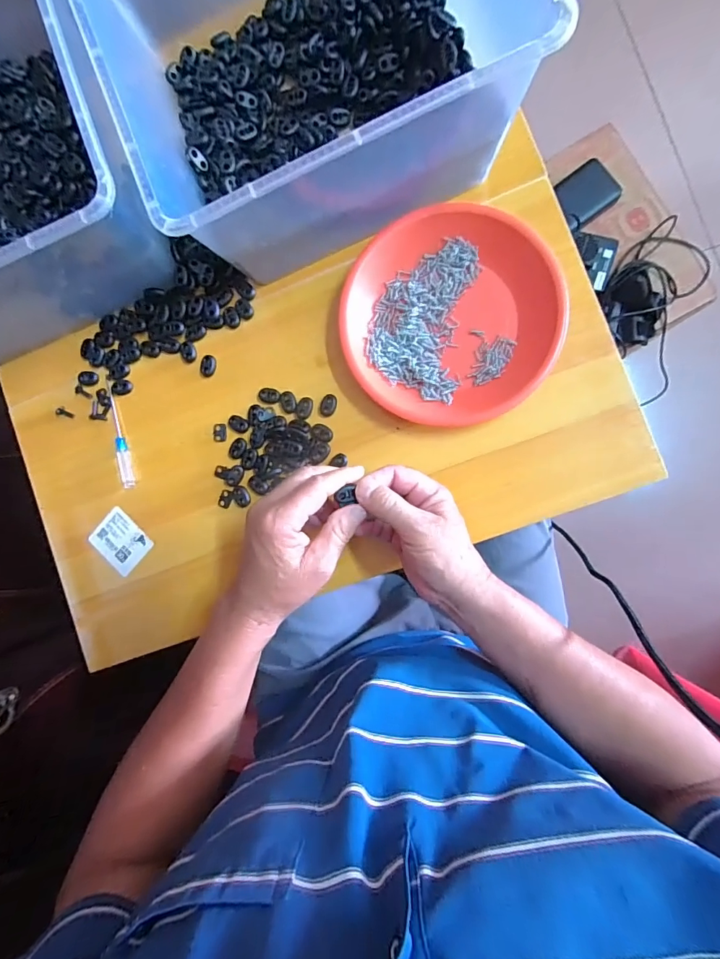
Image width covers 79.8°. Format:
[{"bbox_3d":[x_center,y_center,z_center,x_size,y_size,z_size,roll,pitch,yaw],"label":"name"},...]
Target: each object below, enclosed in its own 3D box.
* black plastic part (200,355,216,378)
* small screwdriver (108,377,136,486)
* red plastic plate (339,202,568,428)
[{"bbox_3d":[-0.155,-0.116,0.437,0.015,0.008,0.022,22,92,7],"label":"black plastic part"},{"bbox_3d":[-0.250,-0.047,0.447,0.012,0.009,0.114,-13,87,7],"label":"small screwdriver"},{"bbox_3d":[0.081,-0.147,0.393,0.190,0.029,0.183,0,89,7],"label":"red plastic plate"}]

